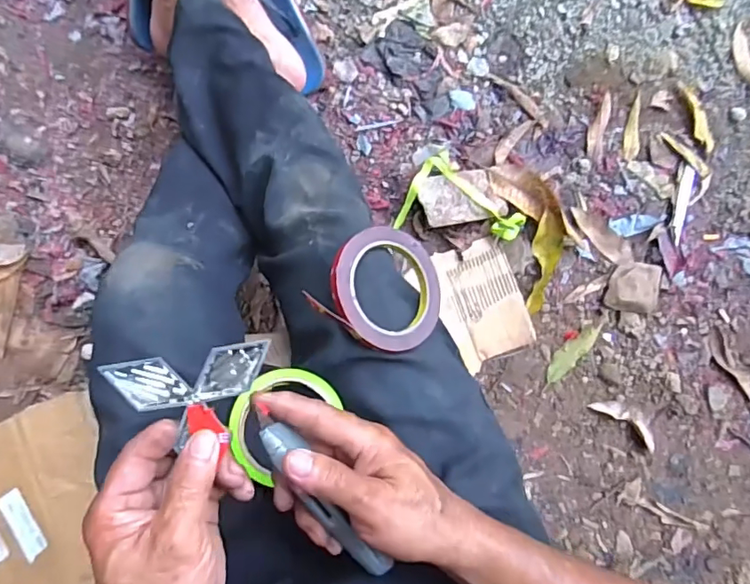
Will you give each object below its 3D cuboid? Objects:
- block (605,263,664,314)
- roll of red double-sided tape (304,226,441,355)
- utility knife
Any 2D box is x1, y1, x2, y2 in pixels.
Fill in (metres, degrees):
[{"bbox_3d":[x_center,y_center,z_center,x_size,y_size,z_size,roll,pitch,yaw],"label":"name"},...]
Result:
[{"bbox_3d":[0.392,-0.008,0.791,0.087,0.026,0.075,7,86,-9],"label":"block"},{"bbox_3d":[0.010,-0.001,0.443,0.104,0.010,0.107,7,76,-30],"label":"roll of red double-sided tape"},{"bbox_3d":[-0.032,0.134,0.337,0.018,0.016,0.147,-35,109,-9],"label":"utility knife"}]

